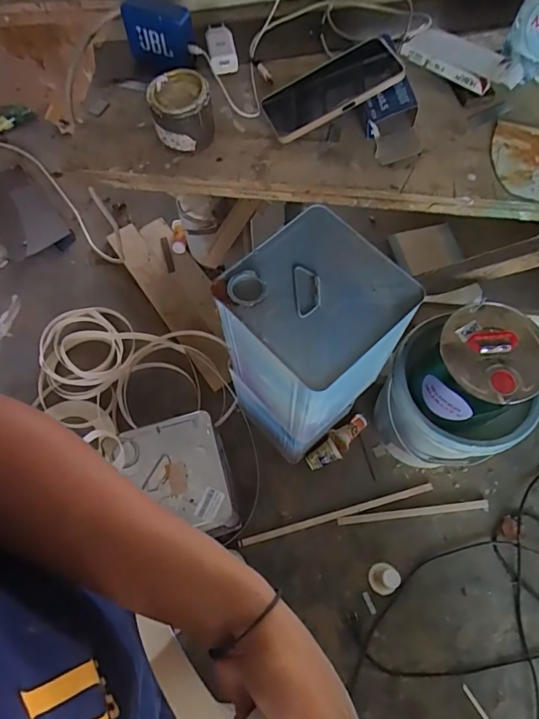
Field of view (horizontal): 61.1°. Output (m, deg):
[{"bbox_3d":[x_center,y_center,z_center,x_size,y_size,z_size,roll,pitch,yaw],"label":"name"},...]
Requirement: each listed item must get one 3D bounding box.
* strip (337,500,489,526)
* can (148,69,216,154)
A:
[{"bbox_3d":[0.387,0.411,1.228,0.409,0.017,0.021,-7,67,-1],"label":"strip"},{"bbox_3d":[-0.107,-0.300,0.555,0.071,0.062,0.067,-19,68,-6],"label":"can"}]

